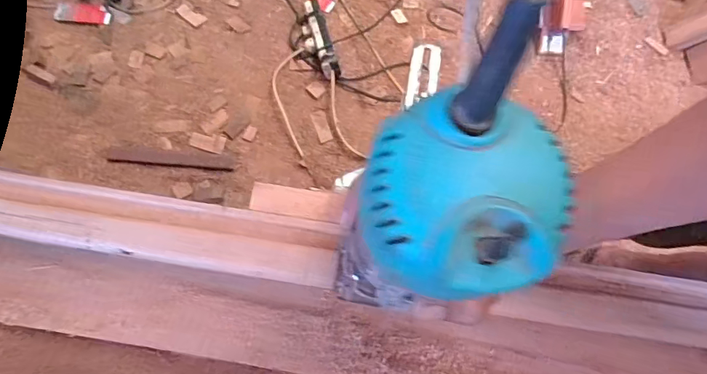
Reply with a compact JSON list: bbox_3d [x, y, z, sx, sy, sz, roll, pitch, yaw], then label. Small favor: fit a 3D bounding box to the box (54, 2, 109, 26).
[{"bbox_3d":[-0.831,-0.535,1.429,0.172,0.016,0.066,6,69,1],"label":"box"}]

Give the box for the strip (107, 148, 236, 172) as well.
[{"bbox_3d":[-0.460,-0.071,1.174,0.311,0.017,0.044,4,69,0],"label":"strip"}]

